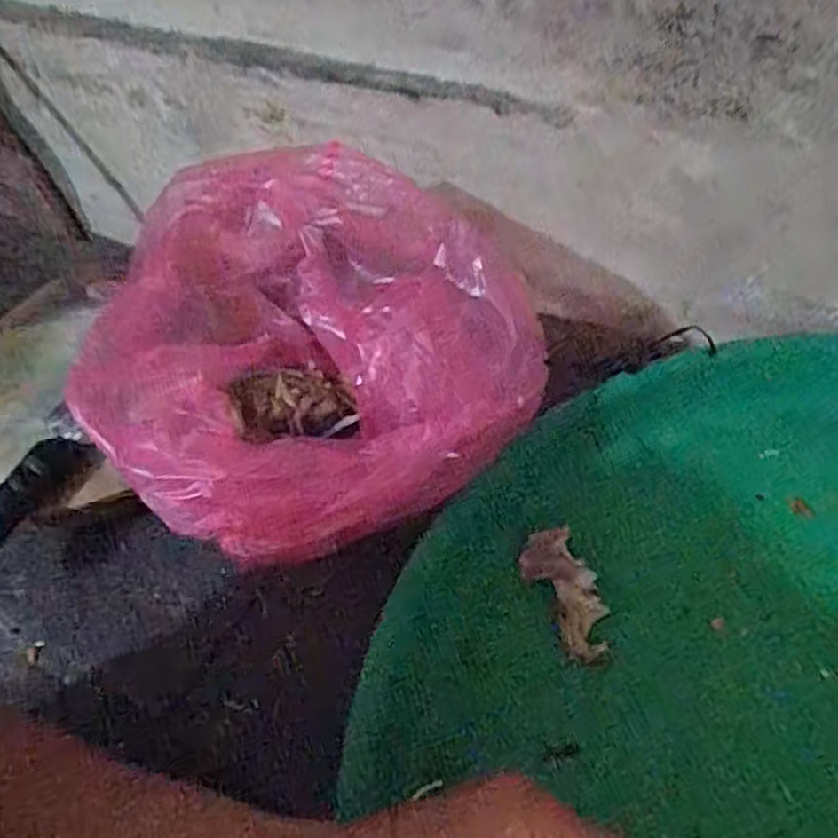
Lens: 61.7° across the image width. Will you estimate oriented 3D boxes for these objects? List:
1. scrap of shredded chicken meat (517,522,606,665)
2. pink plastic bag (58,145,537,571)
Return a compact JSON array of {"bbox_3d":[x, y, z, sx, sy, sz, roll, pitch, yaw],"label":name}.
[{"bbox_3d":[0.088,0.105,0.416,0.037,0.005,0.079,-18,68,-9],"label":"scrap of shredded chicken meat"},{"bbox_3d":[-0.095,-0.070,0.494,0.248,0.113,0.314,-23,53,-13],"label":"pink plastic bag"}]

